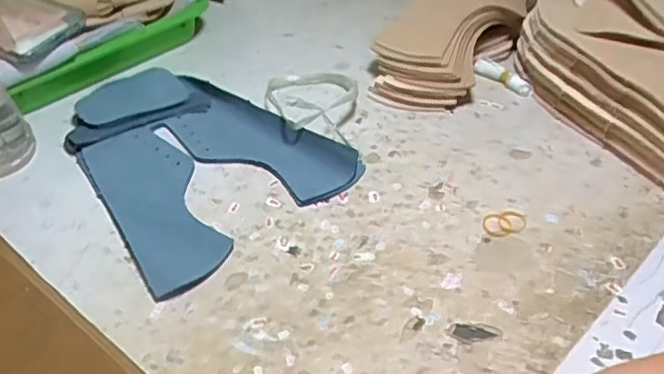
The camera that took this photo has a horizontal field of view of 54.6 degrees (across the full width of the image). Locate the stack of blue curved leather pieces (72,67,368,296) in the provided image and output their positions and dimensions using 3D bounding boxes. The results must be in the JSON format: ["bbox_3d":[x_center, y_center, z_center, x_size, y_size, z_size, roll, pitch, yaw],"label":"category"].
[{"bbox_3d":[-0.121,-0.032,0.535,0.178,0.023,0.229,-31,52,-29],"label":"stack of blue curved leather pieces"}]

